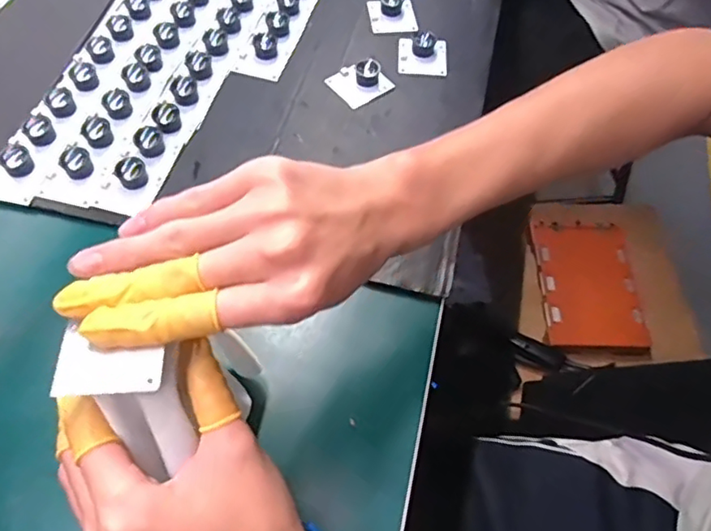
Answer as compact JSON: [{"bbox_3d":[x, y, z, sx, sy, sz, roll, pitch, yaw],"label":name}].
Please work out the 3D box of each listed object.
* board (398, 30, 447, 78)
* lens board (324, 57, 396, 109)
[{"bbox_3d":[0.064,-0.198,0.538,0.045,0.016,0.042,3,58,0],"label":"board"},{"bbox_3d":[0.005,-0.169,0.517,0.049,0.019,0.045,-32,65,-20],"label":"lens board"}]

